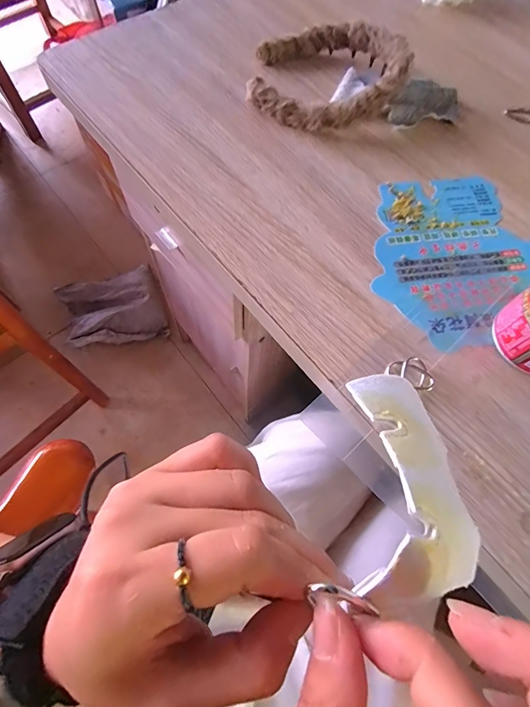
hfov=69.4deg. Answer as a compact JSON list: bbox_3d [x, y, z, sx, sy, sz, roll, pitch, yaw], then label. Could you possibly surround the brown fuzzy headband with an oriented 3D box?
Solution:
[{"bbox_3d":[0.065,-0.288,0.389,0.156,0.043,0.145,14,67,4],"label":"brown fuzzy headband"}]

